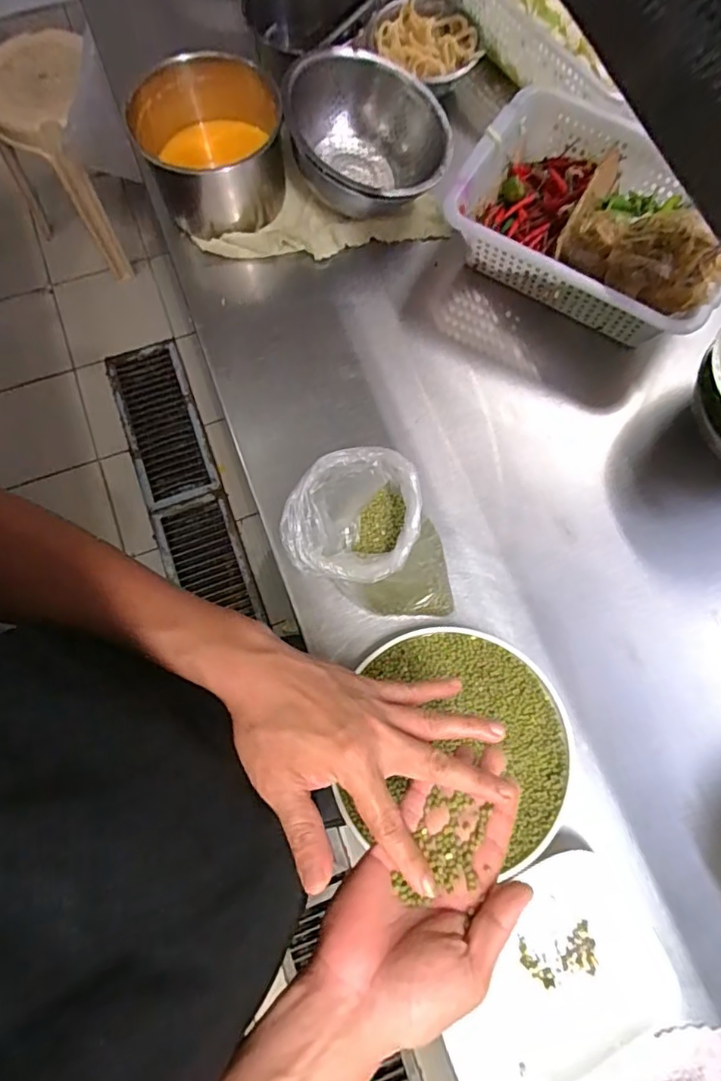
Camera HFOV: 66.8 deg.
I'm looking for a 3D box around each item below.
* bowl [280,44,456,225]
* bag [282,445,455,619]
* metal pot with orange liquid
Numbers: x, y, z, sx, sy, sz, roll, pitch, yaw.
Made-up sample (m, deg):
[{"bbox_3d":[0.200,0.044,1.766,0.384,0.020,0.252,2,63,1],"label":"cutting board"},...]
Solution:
[{"bbox_3d":[0.010,-0.474,0.661,0.179,0.110,0.178,0,75,0],"label":"bowl"},{"bbox_3d":[0.010,0.005,0.534,0.149,0.133,0.147,-15,76,-4],"label":"bag"},{"bbox_3d":[-0.176,-0.464,0.670,0.160,0.152,0.161,0,75,0],"label":"metal pot with orange liquid"}]

